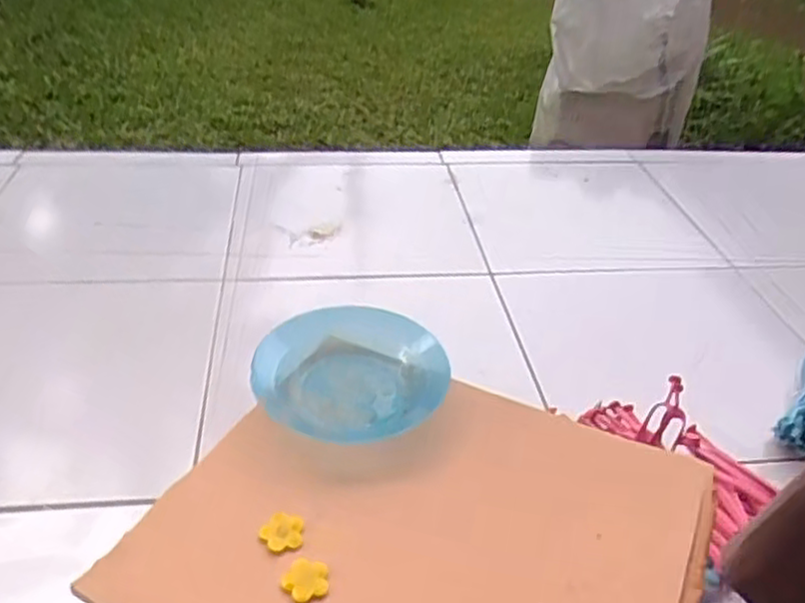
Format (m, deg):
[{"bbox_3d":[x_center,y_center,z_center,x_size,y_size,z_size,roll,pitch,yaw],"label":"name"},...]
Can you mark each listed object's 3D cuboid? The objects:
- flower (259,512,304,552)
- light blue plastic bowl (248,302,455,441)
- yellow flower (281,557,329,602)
[{"bbox_3d":[-0.067,0.127,0.395,0.023,0.006,0.022,1,37,-1],"label":"flower"},{"bbox_3d":[-0.032,0.046,0.491,0.125,0.030,0.106,8,35,4],"label":"light blue plastic bowl"},{"bbox_3d":[-0.050,0.143,0.368,0.024,0.004,0.022,3,35,-2],"label":"yellow flower"}]

